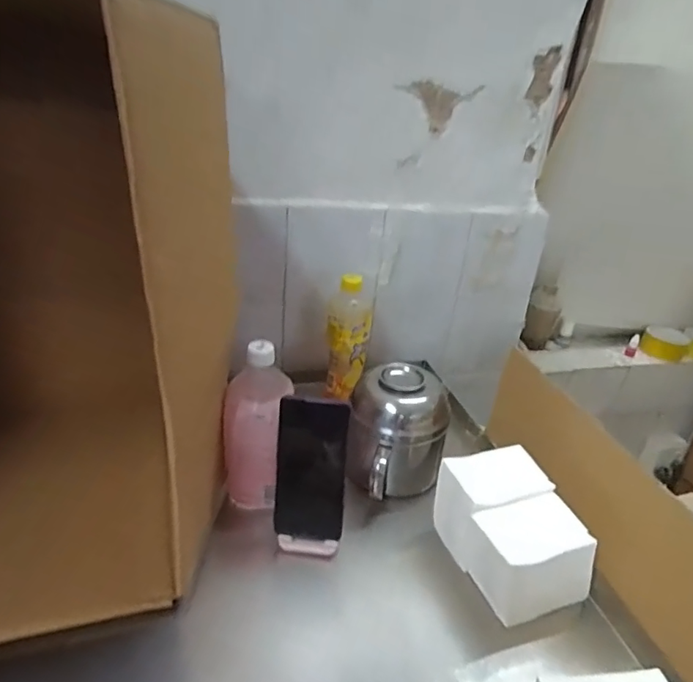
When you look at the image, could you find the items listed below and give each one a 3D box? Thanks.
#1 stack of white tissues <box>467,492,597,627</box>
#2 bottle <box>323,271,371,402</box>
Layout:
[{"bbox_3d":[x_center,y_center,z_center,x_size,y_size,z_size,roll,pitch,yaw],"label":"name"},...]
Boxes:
[{"bbox_3d":[0.185,0.225,0.516,0.110,0.094,0.068,-5,28,-19],"label":"stack of white tissues"},{"bbox_3d":[0.003,-0.003,0.765,0.062,0.193,0.054,7,27,4],"label":"bottle"}]

